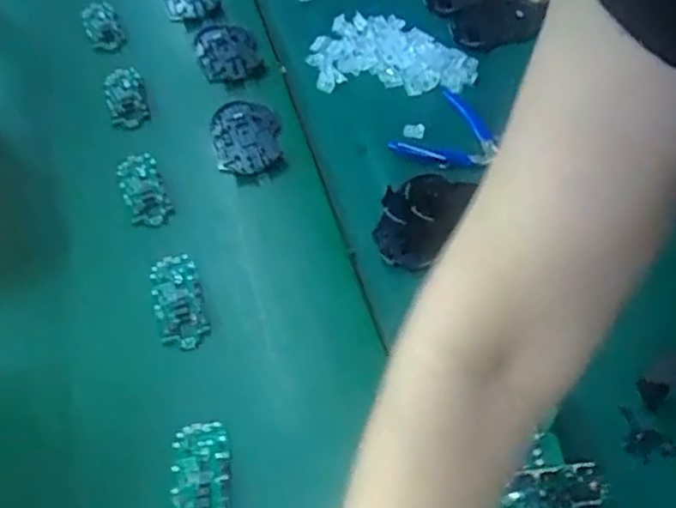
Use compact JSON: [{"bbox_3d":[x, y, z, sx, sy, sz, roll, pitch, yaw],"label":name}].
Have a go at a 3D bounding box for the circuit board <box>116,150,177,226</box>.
[{"bbox_3d":[-0.204,-0.069,0.707,0.043,0.008,0.106,-23,55,-10],"label":"circuit board"}]

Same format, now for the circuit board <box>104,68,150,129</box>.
[{"bbox_3d":[-0.250,-0.183,0.797,0.045,0.016,0.101,-18,54,-7],"label":"circuit board"}]

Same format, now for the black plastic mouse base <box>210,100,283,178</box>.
[{"bbox_3d":[-0.101,-0.130,0.736,0.072,0.011,0.108,-14,54,-3],"label":"black plastic mouse base"}]

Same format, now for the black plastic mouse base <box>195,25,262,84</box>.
[{"bbox_3d":[-0.134,-0.245,0.822,0.071,0.014,0.106,-20,54,-8],"label":"black plastic mouse base"}]

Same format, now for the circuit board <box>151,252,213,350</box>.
[{"bbox_3d":[-0.148,0.039,0.622,0.046,0.008,0.102,-20,54,-8],"label":"circuit board"}]

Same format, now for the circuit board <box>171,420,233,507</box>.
[{"bbox_3d":[-0.105,0.177,0.520,0.046,0.017,0.098,-12,54,-2],"label":"circuit board"}]

